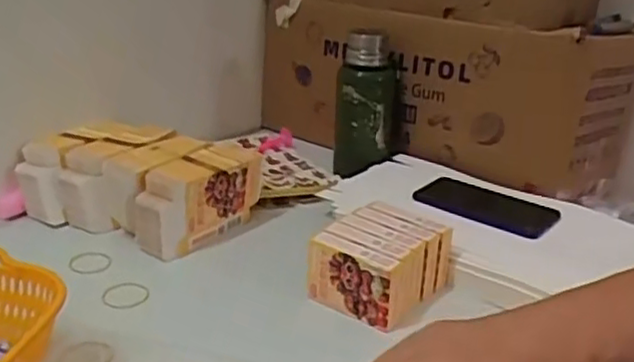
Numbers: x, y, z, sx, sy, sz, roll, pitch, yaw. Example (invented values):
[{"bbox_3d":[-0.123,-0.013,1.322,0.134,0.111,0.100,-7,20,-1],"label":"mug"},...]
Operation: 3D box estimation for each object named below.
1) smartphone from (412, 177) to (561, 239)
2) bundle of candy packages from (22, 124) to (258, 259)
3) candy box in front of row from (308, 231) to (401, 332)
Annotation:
[{"bbox_3d":[0.192,0.028,0.789,0.158,0.011,0.084,17,27,32],"label":"smartphone"},{"bbox_3d":[-0.207,0.002,0.791,0.239,0.086,0.149,14,25,26],"label":"bundle of candy packages"},{"bbox_3d":[0.034,0.091,0.626,0.103,0.064,0.024,17,27,32],"label":"candy box in front of row"}]

